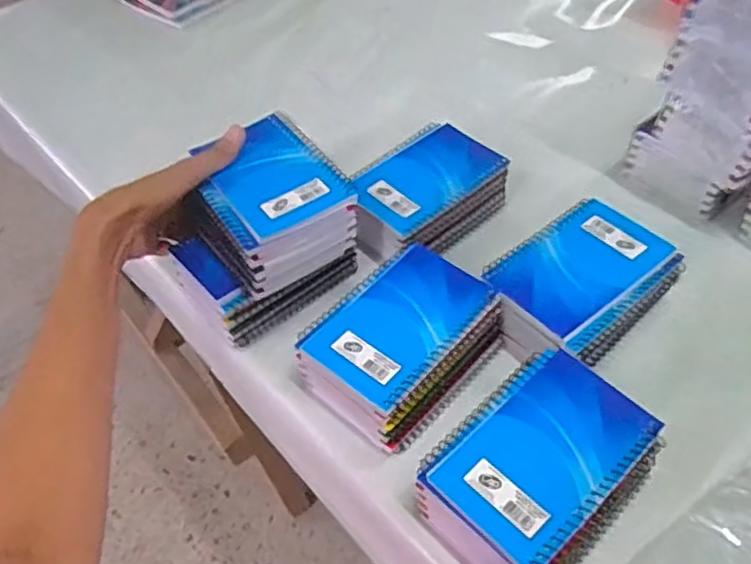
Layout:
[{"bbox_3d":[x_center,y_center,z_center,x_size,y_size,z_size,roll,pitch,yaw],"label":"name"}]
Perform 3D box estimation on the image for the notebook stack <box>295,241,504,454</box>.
[{"bbox_3d":[0.023,0.047,0.498,0.103,0.063,0.139,32,59,29],"label":"notebook stack"}]

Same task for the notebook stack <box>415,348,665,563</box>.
[{"bbox_3d":[0.107,0.124,0.425,0.134,0.060,0.095,-37,56,-24],"label":"notebook stack"}]

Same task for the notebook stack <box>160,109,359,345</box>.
[{"bbox_3d":[-0.088,-0.035,0.527,0.127,0.114,0.112,-32,55,-19],"label":"notebook stack"}]

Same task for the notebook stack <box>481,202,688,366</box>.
[{"bbox_3d":[0.159,0.008,0.522,0.137,0.063,0.097,-31,54,-20],"label":"notebook stack"}]

